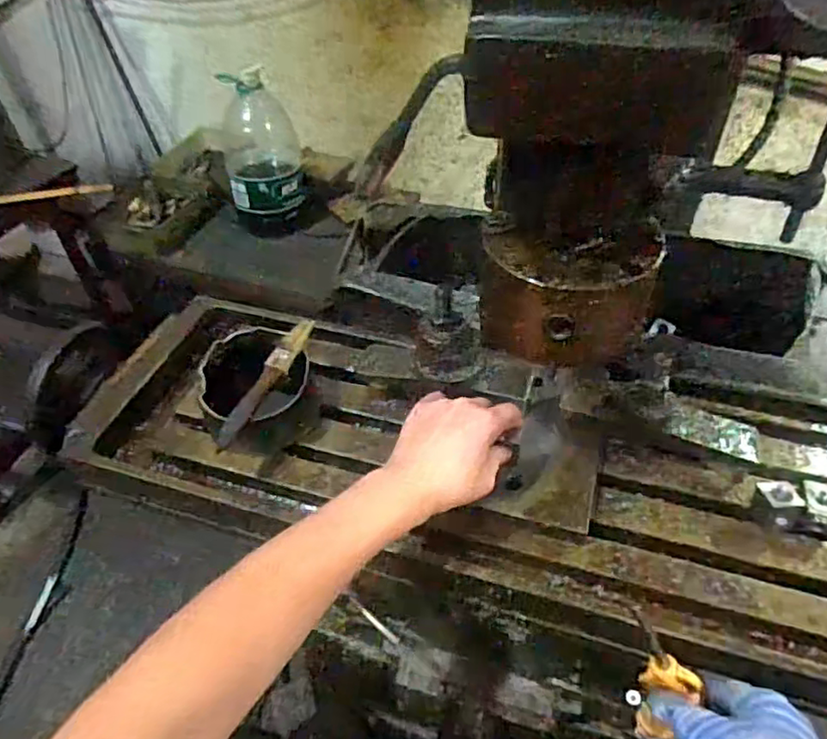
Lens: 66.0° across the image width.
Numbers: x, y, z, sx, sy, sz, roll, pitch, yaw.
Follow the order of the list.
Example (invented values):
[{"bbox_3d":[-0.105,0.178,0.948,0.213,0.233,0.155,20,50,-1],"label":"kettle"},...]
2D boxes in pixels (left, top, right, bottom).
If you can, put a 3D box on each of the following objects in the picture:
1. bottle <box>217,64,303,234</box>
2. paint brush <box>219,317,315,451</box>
[{"bbox_3d":[-0.361,-0.508,1.525,0.176,0.356,0.144,-11,47,-8],"label":"bottle"},{"bbox_3d":[-0.129,0.011,0.557,0.017,0.022,0.150,17,49,17],"label":"paint brush"}]

